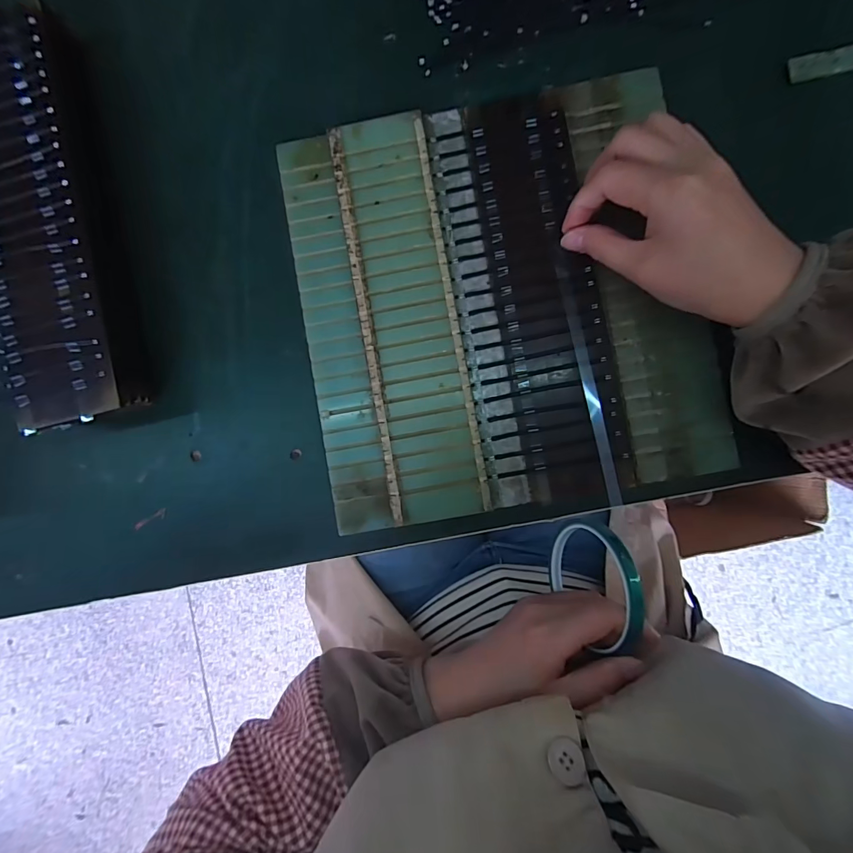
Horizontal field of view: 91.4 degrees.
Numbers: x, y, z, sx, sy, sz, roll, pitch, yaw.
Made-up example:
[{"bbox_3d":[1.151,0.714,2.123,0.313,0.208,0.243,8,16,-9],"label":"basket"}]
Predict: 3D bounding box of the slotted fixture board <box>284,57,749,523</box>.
[{"bbox_3d":[0.046,-0.082,0.272,0.253,0.009,0.263,-11,87,3],"label":"slotted fixture board"}]

